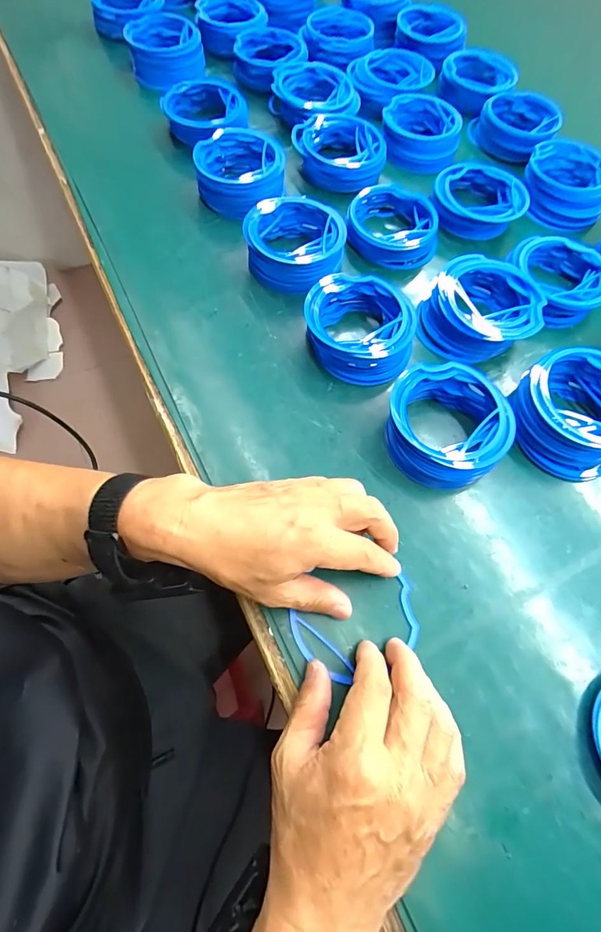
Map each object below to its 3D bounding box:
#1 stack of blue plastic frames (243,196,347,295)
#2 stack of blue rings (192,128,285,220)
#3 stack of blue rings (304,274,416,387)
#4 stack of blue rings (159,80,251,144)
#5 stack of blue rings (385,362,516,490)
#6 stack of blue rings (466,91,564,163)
[{"bbox_3d":[-0.008,-0.228,0.433,0.108,0.034,0.104,24,67,8],"label":"stack of blue plastic frames"},{"bbox_3d":[-0.068,-0.332,0.478,0.101,0.036,0.101,8,66,1],"label":"stack of blue rings"},{"bbox_3d":[0.055,-0.129,0.392,0.096,0.034,0.095,2,66,-2],"label":"stack of blue rings"},{"bbox_3d":[-0.116,-0.432,0.518,0.101,0.035,0.089,7,66,0],"label":"stack of blue rings"},{"bbox_3d":[0.124,-0.035,0.357,0.103,0.036,0.104,10,66,2],"label":"stack of blue rings"},{"bbox_3d":[0.280,-0.442,0.547,0.095,0.034,0.099,-36,73,-14],"label":"stack of blue rings"}]

